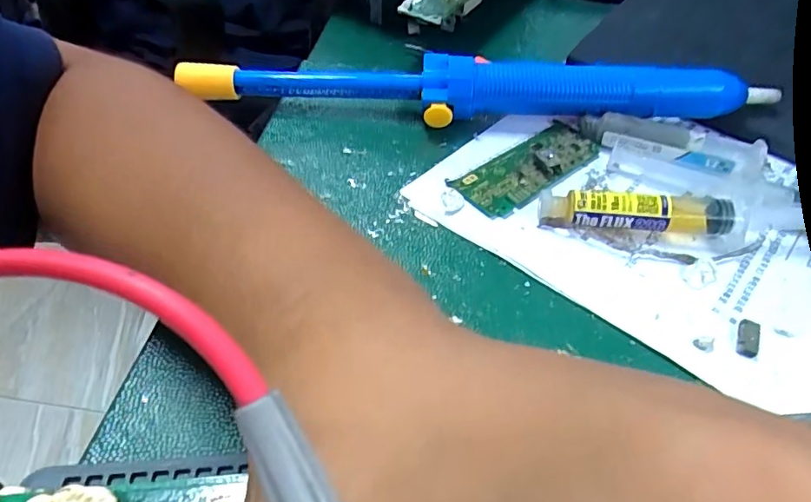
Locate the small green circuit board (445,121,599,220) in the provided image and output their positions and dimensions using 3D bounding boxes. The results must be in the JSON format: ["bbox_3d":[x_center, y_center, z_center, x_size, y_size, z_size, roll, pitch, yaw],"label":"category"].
[{"bbox_3d":[0.065,-0.044,0.277,0.087,0.010,0.034,-31,56,-27],"label":"small green circuit board"}]

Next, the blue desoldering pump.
[{"bbox_3d":[0.034,-0.088,0.294,0.310,0.033,0.032,4,47,1],"label":"blue desoldering pump"}]

